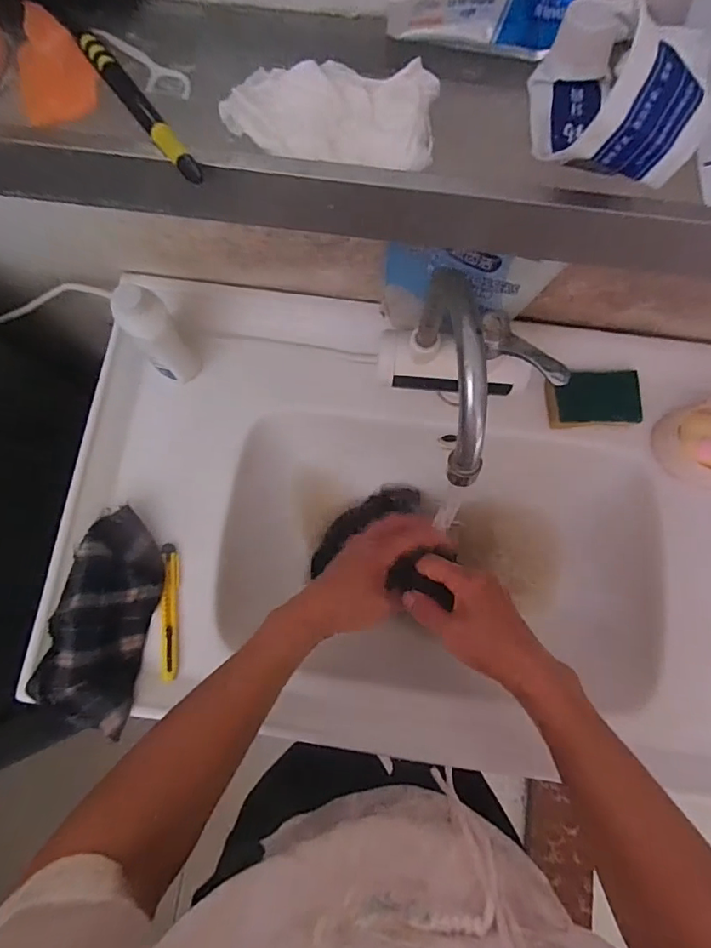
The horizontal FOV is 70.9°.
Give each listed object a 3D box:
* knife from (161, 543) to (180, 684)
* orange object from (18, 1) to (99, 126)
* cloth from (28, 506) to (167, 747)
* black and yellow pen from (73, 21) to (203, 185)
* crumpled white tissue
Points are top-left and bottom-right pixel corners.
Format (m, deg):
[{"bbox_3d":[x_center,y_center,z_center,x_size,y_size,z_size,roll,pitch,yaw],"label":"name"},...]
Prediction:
[{"bbox_3d":[-0.196,0.144,0.530,0.017,0.014,0.137,-5,77,-1],"label":"knife"},{"bbox_3d":[-0.161,-0.219,0.266,0.038,0.010,0.067,-19,78,-4],"label":"orange object"},{"bbox_3d":[-0.260,0.143,0.517,0.097,0.045,0.204,8,77,2],"label":"cloth"},{"bbox_3d":[-0.112,-0.190,0.256,0.011,0.008,0.112,-36,79,-7],"label":"black and yellow pen"},{"bbox_3d":[-0.013,-0.188,0.258,0.107,0.011,0.054,8,77,2],"label":"crumpled white tissue"}]

